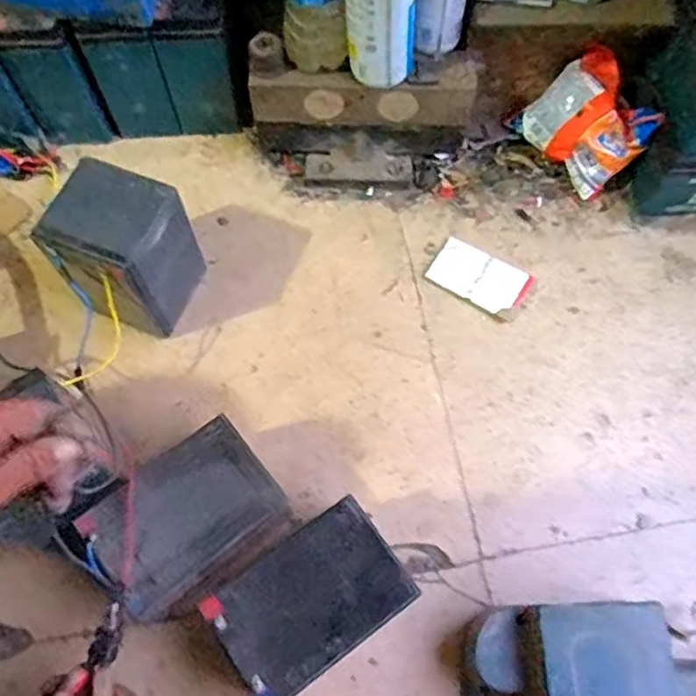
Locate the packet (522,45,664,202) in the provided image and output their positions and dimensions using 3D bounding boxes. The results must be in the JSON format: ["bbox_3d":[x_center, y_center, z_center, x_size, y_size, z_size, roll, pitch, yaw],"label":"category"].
[{"bbox_3d":[0.278,-0.261,0.754,0.125,0.121,0.038,46,32,8],"label":"packet"}]

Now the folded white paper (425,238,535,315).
[{"bbox_3d":[0.150,-0.081,0.746,0.107,0.008,0.063,31,71,11],"label":"folded white paper"}]

